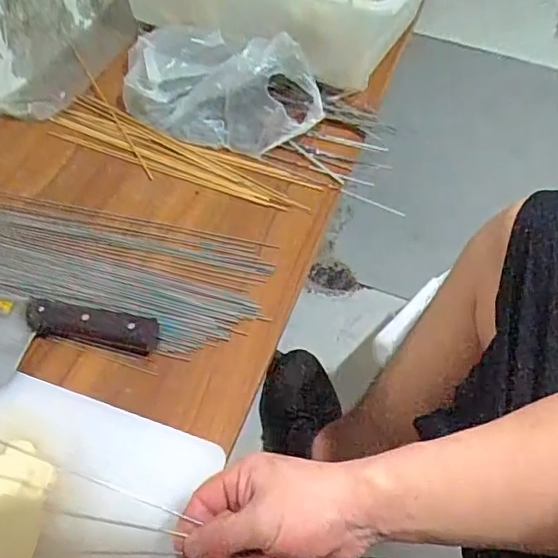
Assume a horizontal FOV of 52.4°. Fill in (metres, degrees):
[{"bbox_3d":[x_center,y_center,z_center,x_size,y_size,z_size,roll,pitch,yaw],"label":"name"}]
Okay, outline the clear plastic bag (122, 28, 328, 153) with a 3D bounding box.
[{"bbox_3d":[-0.085,-0.244,0.708,0.272,0.101,0.132,19,55,10],"label":"clear plastic bag"}]

